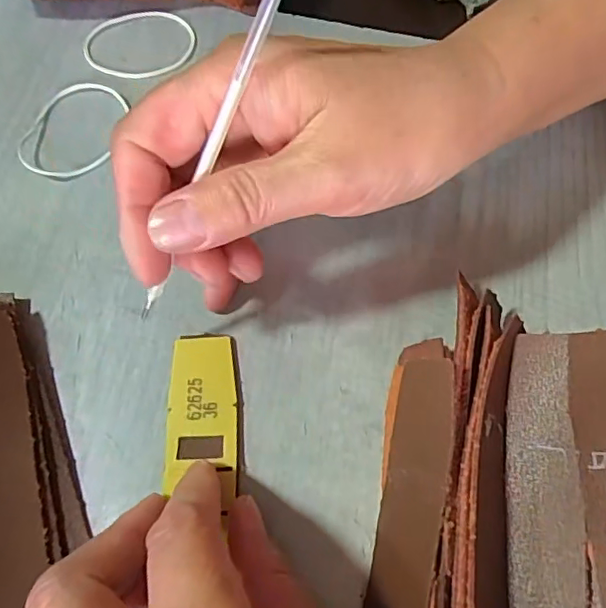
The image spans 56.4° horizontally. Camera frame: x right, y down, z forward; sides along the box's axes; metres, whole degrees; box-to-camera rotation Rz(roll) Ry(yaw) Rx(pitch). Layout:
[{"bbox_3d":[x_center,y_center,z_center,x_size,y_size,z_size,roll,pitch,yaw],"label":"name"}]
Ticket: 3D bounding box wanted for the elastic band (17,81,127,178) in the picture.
[{"bbox_3d":[-0.107,-0.081,0.262,0.040,0.006,0.056,8,66,1],"label":"elastic band"}]

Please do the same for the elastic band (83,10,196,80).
[{"bbox_3d":[-0.082,-0.132,0.285,0.055,0.004,0.044,-15,68,-9],"label":"elastic band"}]

